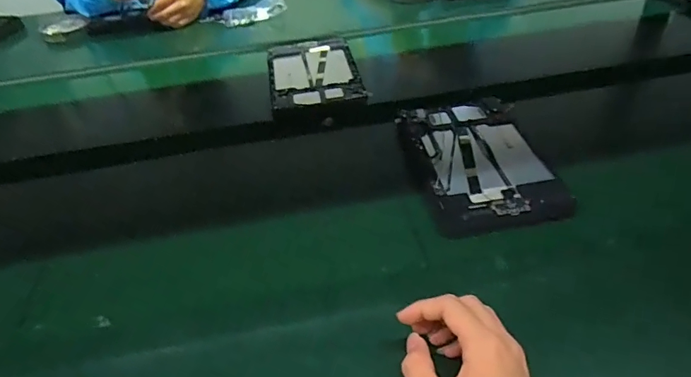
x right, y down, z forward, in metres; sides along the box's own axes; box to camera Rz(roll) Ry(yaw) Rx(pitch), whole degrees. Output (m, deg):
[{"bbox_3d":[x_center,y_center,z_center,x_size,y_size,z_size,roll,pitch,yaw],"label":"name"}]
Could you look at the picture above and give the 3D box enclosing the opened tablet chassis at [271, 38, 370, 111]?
[{"bbox_3d":[-0.057,-0.203,0.810,0.158,0.014,0.264,-9,41,-5],"label":"opened tablet chassis"}]

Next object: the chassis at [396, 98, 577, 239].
[{"bbox_3d":[0.171,-0.039,0.595,0.153,0.012,0.243,-7,41,0],"label":"chassis"}]

